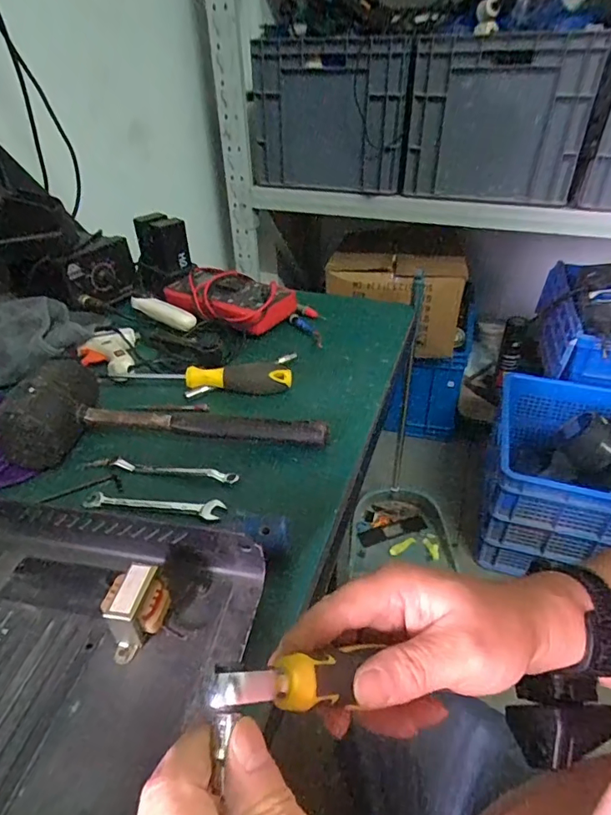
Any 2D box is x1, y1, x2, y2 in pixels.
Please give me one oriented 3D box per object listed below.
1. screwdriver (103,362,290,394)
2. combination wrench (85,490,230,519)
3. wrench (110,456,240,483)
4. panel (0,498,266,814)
[{"bbox_3d":[-0.117,-0.035,0.517,0.202,0.029,0.027,-1,37,1],"label":"screwdriver"},{"bbox_3d":[-0.126,0.081,0.399,0.117,0.010,0.019,3,38,7],"label":"combination wrench"},{"bbox_3d":[-0.120,0.056,0.431,0.122,0.013,0.012,7,38,11],"label":"wrench"},{"bbox_3d":[-0.156,0.147,0.275,0.226,0.055,0.185,6,38,10],"label":"panel"}]

